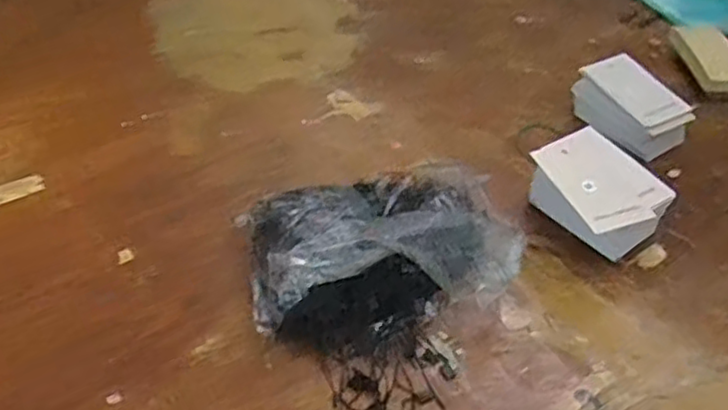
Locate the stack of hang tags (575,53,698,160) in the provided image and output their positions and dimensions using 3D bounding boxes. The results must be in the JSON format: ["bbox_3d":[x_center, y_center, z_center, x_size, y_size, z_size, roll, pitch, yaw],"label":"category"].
[{"bbox_3d":[0.234,-0.085,0.596,0.059,0.046,0.091,-22,50,-25],"label":"stack of hang tags"}]

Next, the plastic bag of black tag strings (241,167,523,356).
[{"bbox_3d":[0.015,0.030,0.454,0.172,0.058,0.122,-6,45,-10],"label":"plastic bag of black tag strings"}]

